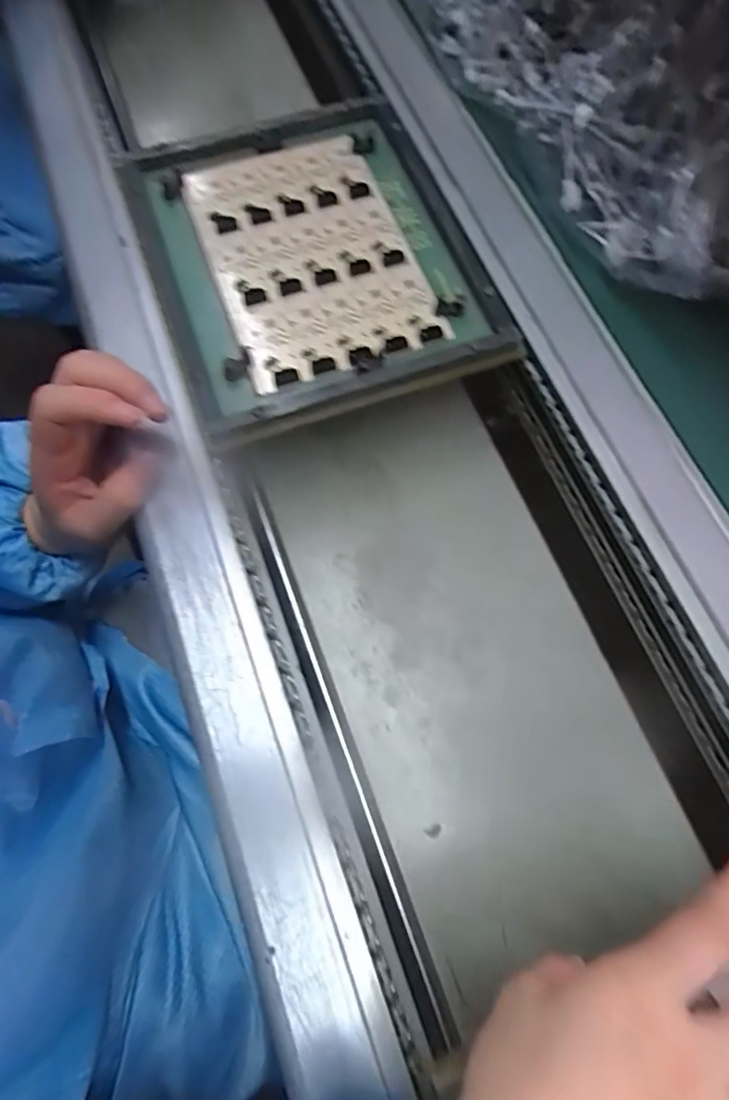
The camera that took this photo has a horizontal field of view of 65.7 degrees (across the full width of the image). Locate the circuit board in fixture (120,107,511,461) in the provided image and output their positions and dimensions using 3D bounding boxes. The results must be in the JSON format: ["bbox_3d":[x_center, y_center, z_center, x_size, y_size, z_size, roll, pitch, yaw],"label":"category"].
[{"bbox_3d":[-0.040,-0.204,0.388,0.205,0.018,0.252,-20,73,-8],"label":"circuit board in fixture"}]

